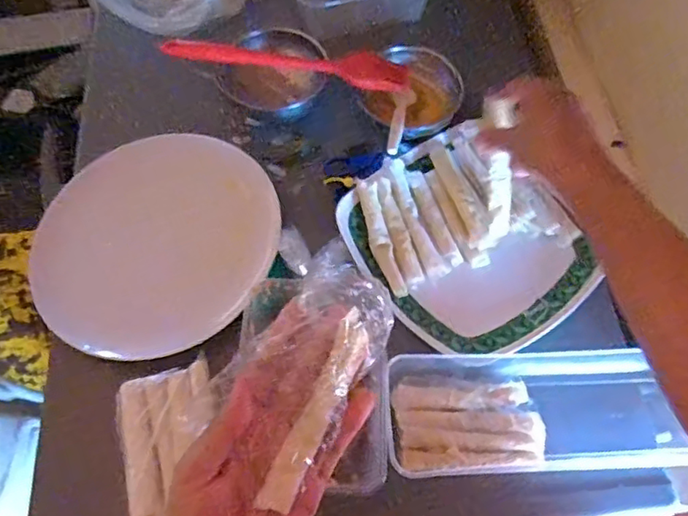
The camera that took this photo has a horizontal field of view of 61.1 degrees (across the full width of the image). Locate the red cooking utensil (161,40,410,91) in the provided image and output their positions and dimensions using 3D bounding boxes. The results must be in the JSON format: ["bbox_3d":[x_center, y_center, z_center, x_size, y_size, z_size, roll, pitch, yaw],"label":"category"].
[{"bbox_3d":[-0.059,-0.209,0.619,0.255,0.022,0.036,10,63,3],"label":"red cooking utensil"}]

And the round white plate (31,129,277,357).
[{"bbox_3d":[-0.180,-0.019,0.562,0.225,0.018,0.227,1,63,-2],"label":"round white plate"}]

